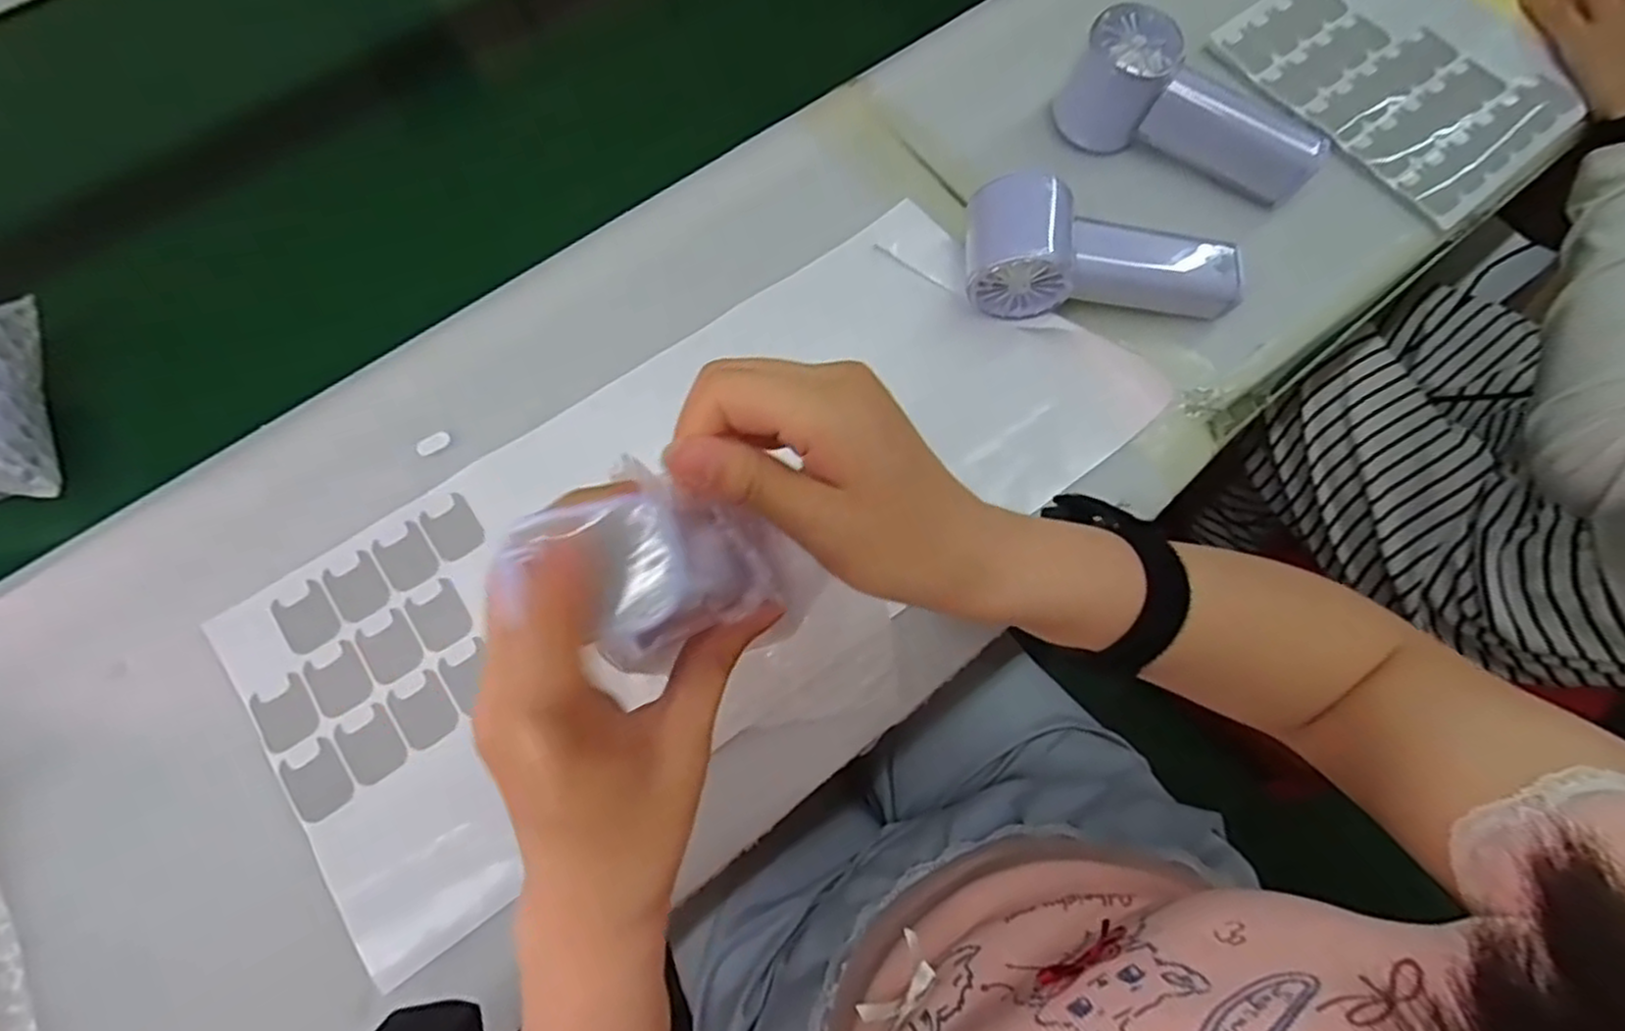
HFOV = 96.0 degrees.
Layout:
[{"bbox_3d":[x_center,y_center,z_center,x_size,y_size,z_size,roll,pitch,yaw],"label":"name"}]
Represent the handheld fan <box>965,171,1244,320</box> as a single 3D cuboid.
[{"bbox_3d":[0.162,-0.146,0.407,0.150,0.053,0.063,5,70,0],"label":"handheld fan"}]

